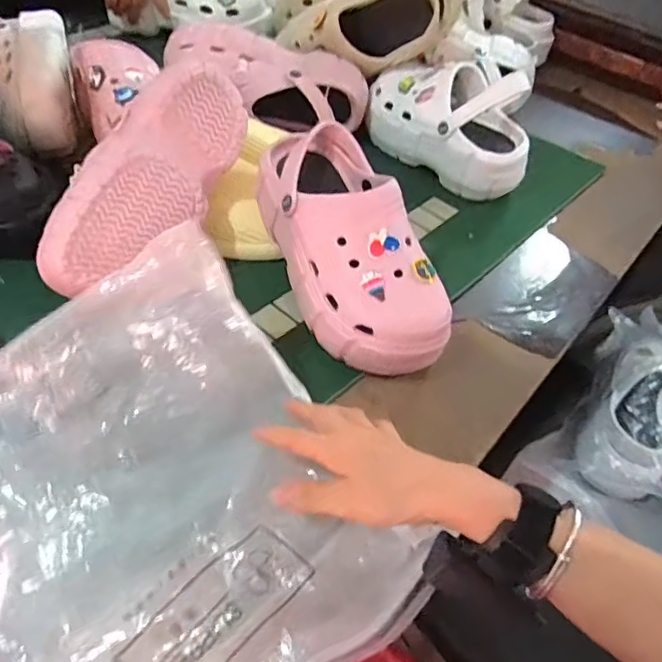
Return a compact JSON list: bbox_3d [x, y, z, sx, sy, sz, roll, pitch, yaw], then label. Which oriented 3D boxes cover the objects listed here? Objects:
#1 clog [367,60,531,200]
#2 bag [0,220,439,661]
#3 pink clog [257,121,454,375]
[{"bbox_3d":[0.150,-0.276,0.730,0.104,0.110,0.232,-32,60,-27],"label":"clog"},{"bbox_3d":[-0.125,0.105,0.365,0.287,0.107,0.316,-34,61,-28],"label":"bag"},{"bbox_3d":[0.017,-0.080,0.524,0.109,0.093,0.254,-18,68,-19],"label":"pink clog"}]

